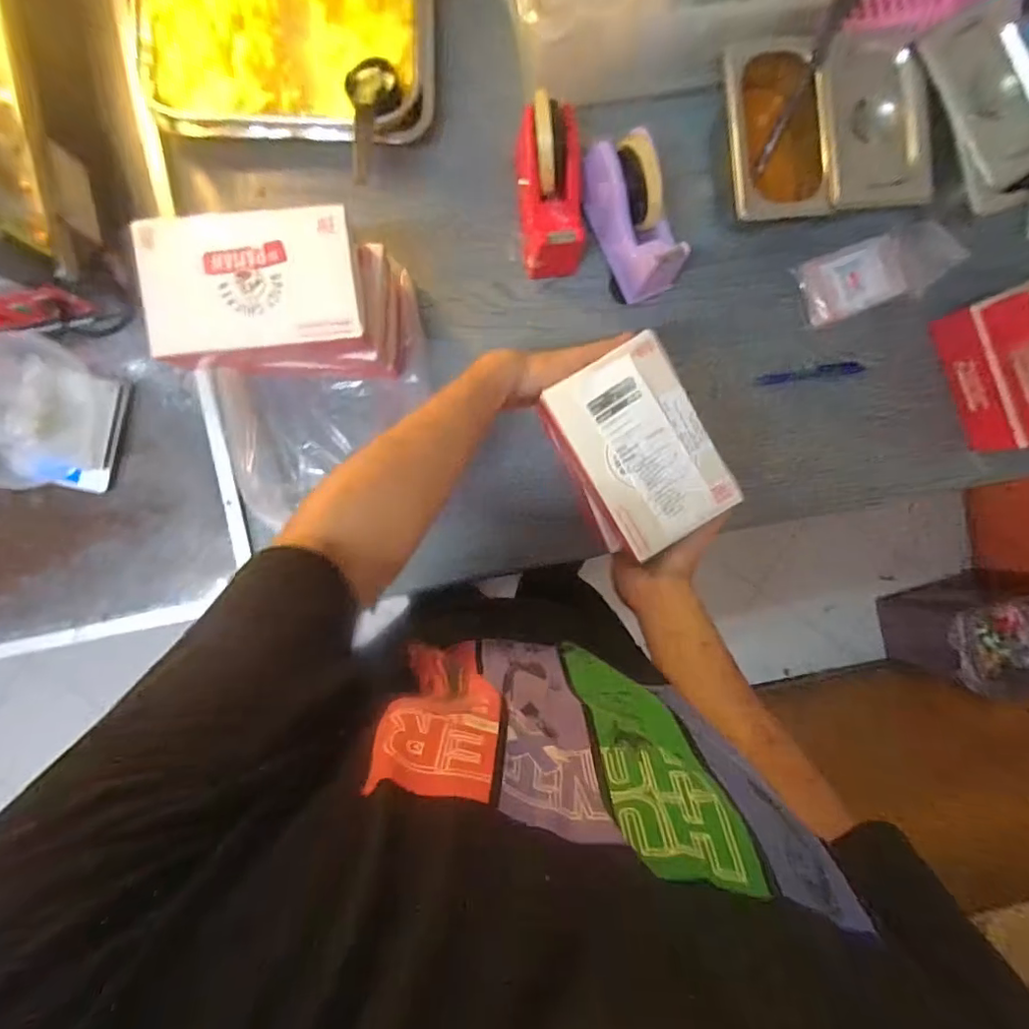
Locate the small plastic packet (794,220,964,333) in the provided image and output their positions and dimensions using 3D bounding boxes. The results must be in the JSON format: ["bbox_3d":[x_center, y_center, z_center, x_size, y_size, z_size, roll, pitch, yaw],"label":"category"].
[{"bbox_3d":[0.445,-0.294,0.669,0.209,0.024,0.081,-17,93,-3],"label":"small plastic packet"}]

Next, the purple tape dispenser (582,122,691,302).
[{"bbox_3d":[0.132,-0.325,0.612,0.065,0.106,0.147,-24,93,-3],"label":"purple tape dispenser"}]

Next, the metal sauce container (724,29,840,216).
[{"bbox_3d":[0.271,-0.400,0.605,0.109,0.084,0.171,-10,92,-4],"label":"metal sauce container"}]

